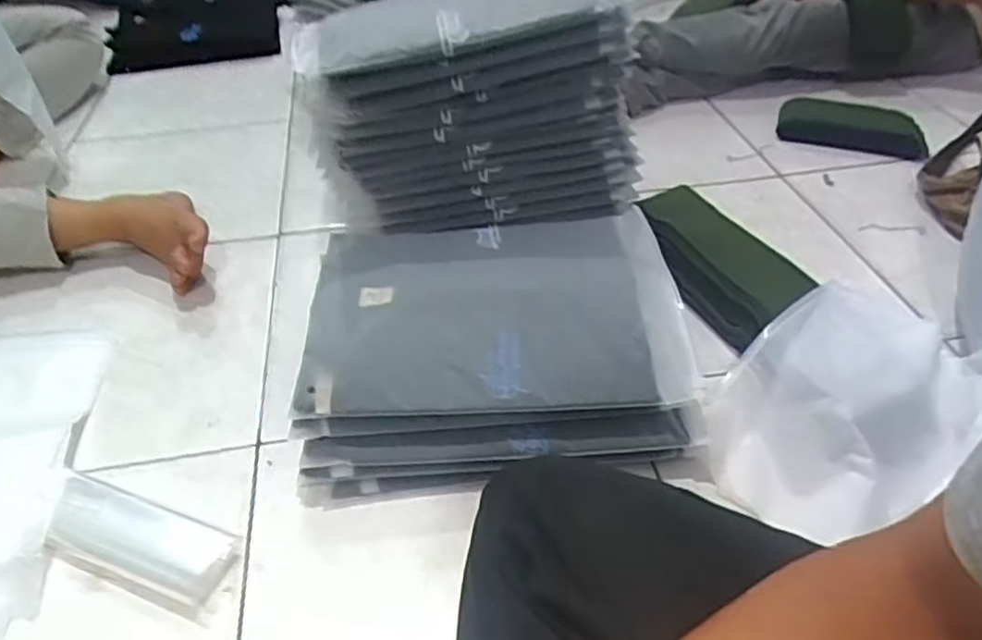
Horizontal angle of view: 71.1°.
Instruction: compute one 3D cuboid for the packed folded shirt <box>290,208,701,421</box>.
[{"bbox_3d":[0.002,-0.024,0.744,0.386,0.031,0.275,-2,49,-1],"label":"packed folded shirt"}]

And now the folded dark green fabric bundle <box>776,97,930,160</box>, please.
[{"bbox_3d":[0.641,-0.361,1.229,0.241,0.034,0.173,12,43,15],"label":"folded dark green fabric bundle"}]

